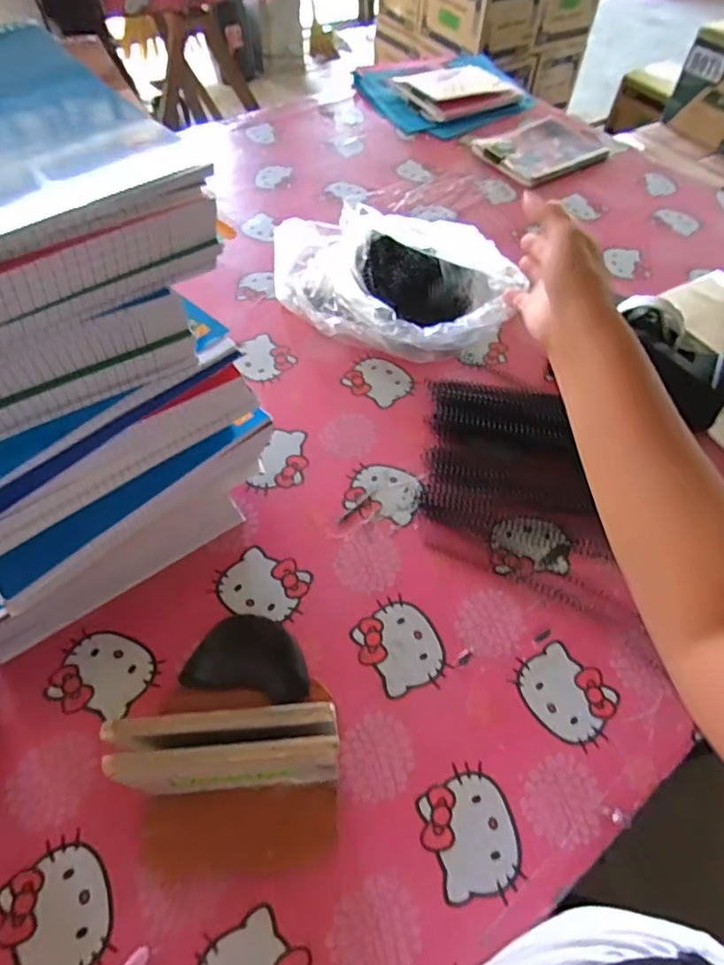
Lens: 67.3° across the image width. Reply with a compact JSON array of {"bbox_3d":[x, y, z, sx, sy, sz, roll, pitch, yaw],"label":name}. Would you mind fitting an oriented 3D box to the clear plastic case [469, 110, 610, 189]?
[{"bbox_3d":[0.342,-0.627,1.016,0.240,0.023,0.169,-28,63,-19],"label":"clear plastic case"}]

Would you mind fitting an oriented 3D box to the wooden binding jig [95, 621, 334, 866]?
[{"bbox_3d":[-0.094,0.186,0.402,0.151,0.122,0.174,-2,58,-5],"label":"wooden binding jig"}]

